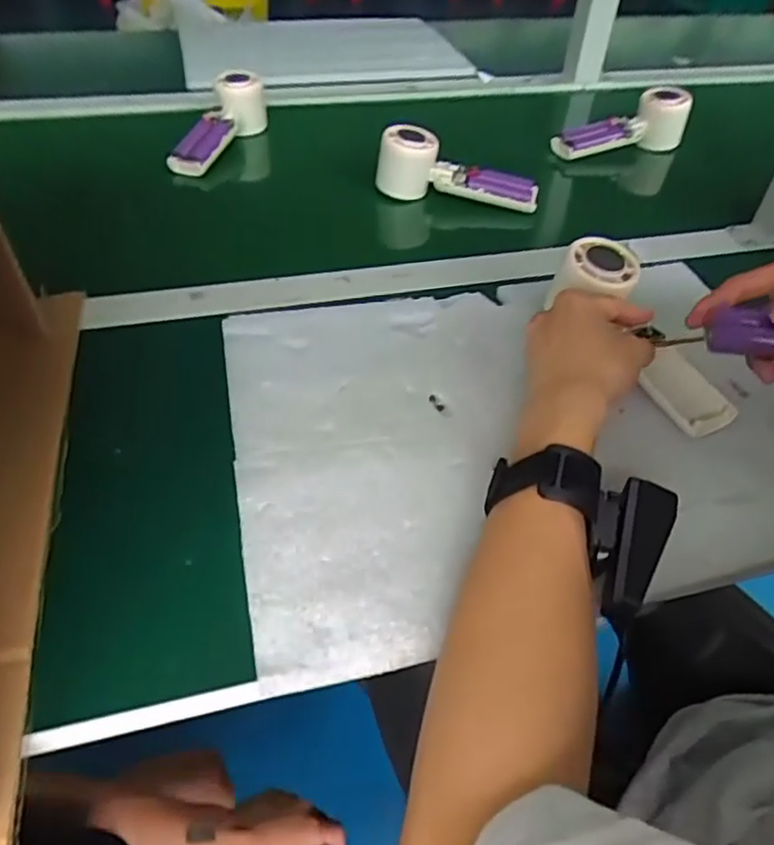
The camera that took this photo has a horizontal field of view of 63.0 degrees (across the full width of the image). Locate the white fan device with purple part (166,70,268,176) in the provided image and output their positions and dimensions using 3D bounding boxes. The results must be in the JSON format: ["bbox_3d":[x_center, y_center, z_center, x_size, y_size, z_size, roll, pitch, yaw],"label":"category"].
[{"bbox_3d":[-0.186,-0.330,0.684,0.064,0.053,0.163,11,46,8],"label":"white fan device with purple part"}]

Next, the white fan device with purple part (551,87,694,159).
[{"bbox_3d":[0.274,-0.346,0.732,0.159,0.051,0.056,-16,48,-17],"label":"white fan device with purple part"}]

